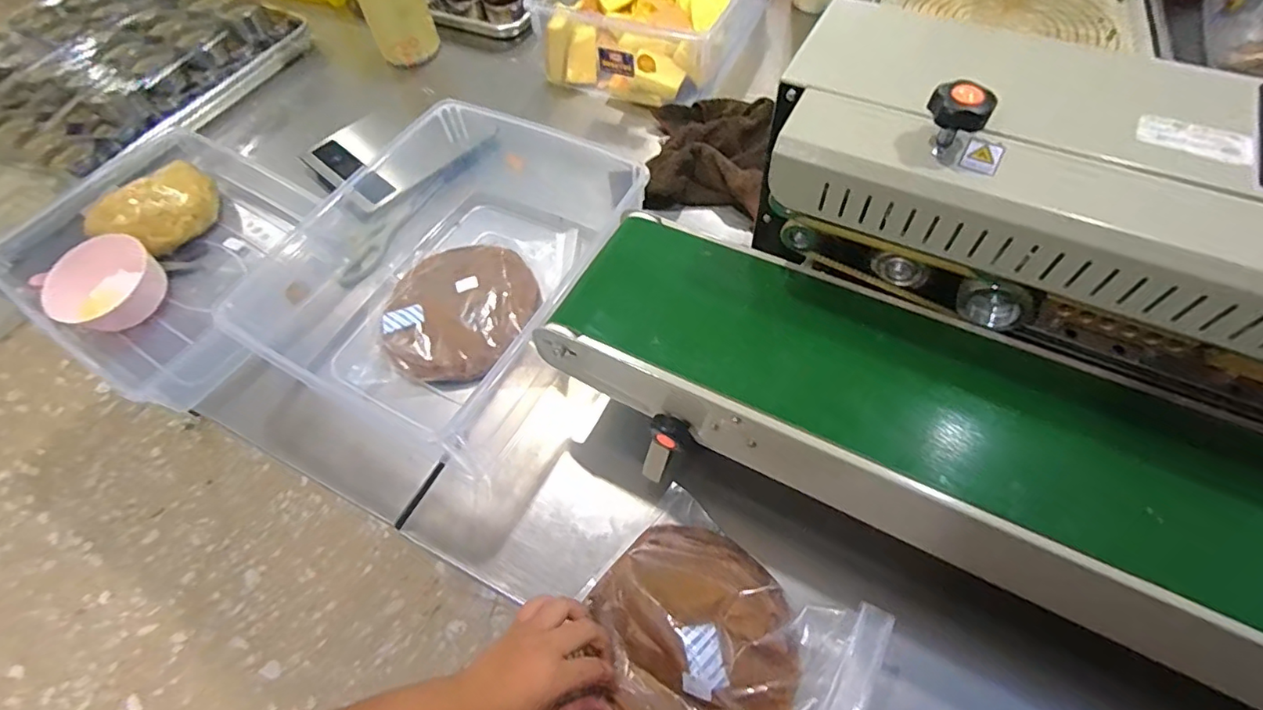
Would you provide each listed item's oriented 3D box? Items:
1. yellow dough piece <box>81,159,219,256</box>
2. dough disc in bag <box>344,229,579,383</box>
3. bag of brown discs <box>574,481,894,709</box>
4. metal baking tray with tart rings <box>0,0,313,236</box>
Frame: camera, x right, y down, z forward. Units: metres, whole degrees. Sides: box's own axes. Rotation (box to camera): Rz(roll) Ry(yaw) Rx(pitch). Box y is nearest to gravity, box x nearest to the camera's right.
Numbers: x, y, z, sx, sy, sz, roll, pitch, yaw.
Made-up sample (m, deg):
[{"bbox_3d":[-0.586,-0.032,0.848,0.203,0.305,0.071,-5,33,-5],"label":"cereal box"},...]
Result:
[{"bbox_3d":[-0.600,-0.186,0.714,0.092,0.063,0.141,33,66,21],"label":"yellow dough piece"},{"bbox_3d":[-0.186,-0.061,0.638,0.213,0.048,0.214,1,60,4],"label":"dough disc in bag"},{"bbox_3d":[0.066,0.229,0.436,0.209,0.055,0.175,32,67,19],"label":"bag of brown discs"},{"bbox_3d":[-0.842,-0.400,0.848,0.393,0.089,0.565,20,62,15],"label":"metal baking tray with tart rings"}]

